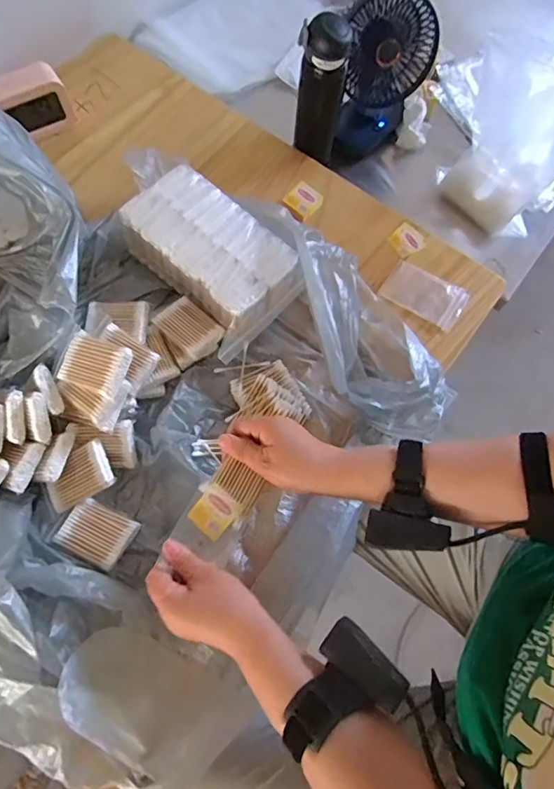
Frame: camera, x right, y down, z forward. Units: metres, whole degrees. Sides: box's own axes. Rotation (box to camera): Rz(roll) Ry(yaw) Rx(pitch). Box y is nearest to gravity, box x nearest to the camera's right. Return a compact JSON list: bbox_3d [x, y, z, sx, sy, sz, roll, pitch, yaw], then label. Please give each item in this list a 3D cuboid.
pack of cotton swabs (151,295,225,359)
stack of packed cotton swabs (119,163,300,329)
[{"bbox_3d":[-0.106,-0.083,0.603,0.074,0.012,0.054,42,74,15],"label":"pack of cotton swabs"},{"bbox_3d":[-0.084,-0.183,0.633,0.203,0.083,0.126,39,73,14],"label":"stack of packed cotton swabs"}]

